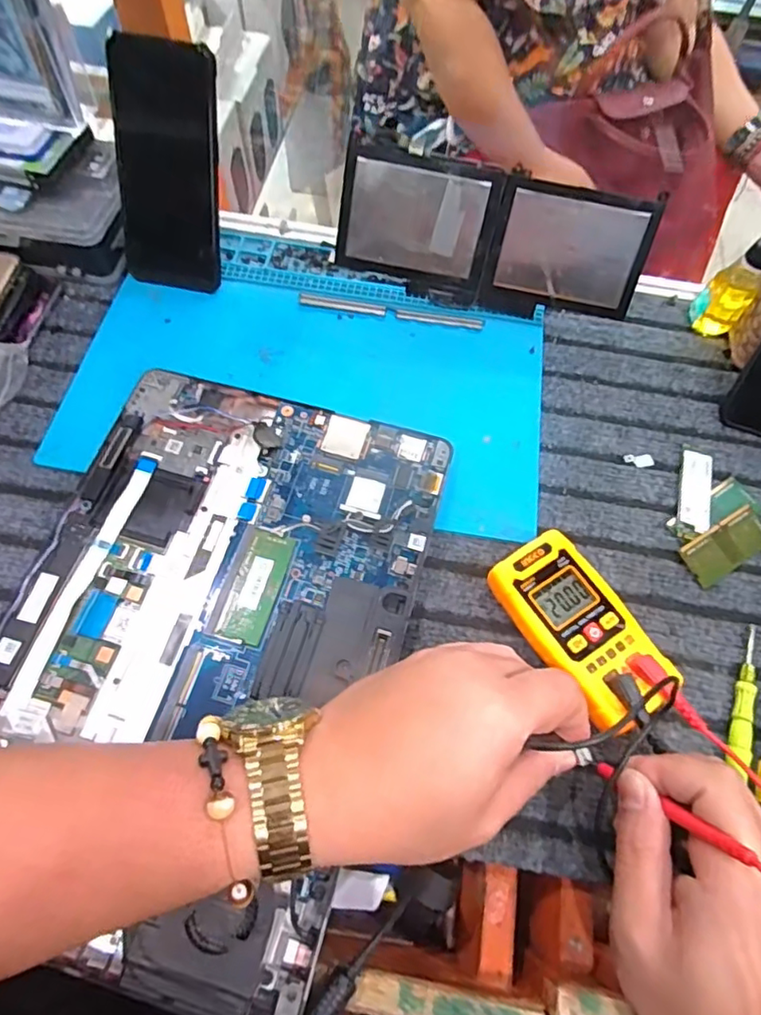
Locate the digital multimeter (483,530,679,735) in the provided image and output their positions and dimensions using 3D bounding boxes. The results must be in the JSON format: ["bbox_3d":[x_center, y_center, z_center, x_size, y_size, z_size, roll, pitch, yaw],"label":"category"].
[{"bbox_3d":[0.119,0.072,0.347,0.058,0.030,0.114,-30,68,-16],"label":"digital multimeter"}]

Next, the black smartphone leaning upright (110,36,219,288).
[{"bbox_3d":[-0.159,-0.248,0.432,0.075,0.158,0.007,11,33,4],"label":"black smartphone leaning upright"}]

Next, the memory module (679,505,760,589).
[{"bbox_3d":[0.232,0.025,0.386,0.068,0.004,0.028,-29,79,-14],"label":"memory module"}]

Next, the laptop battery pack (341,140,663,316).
[{"bbox_3d":[0.086,-0.203,0.445,0.230,0.096,0.008,11,32,0],"label":"laptop battery pack"}]

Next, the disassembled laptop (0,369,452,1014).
[{"bbox_3d":[-0.103,0.071,0.344,0.226,0.018,0.326,14,66,9],"label":"disassembled laptop"}]

